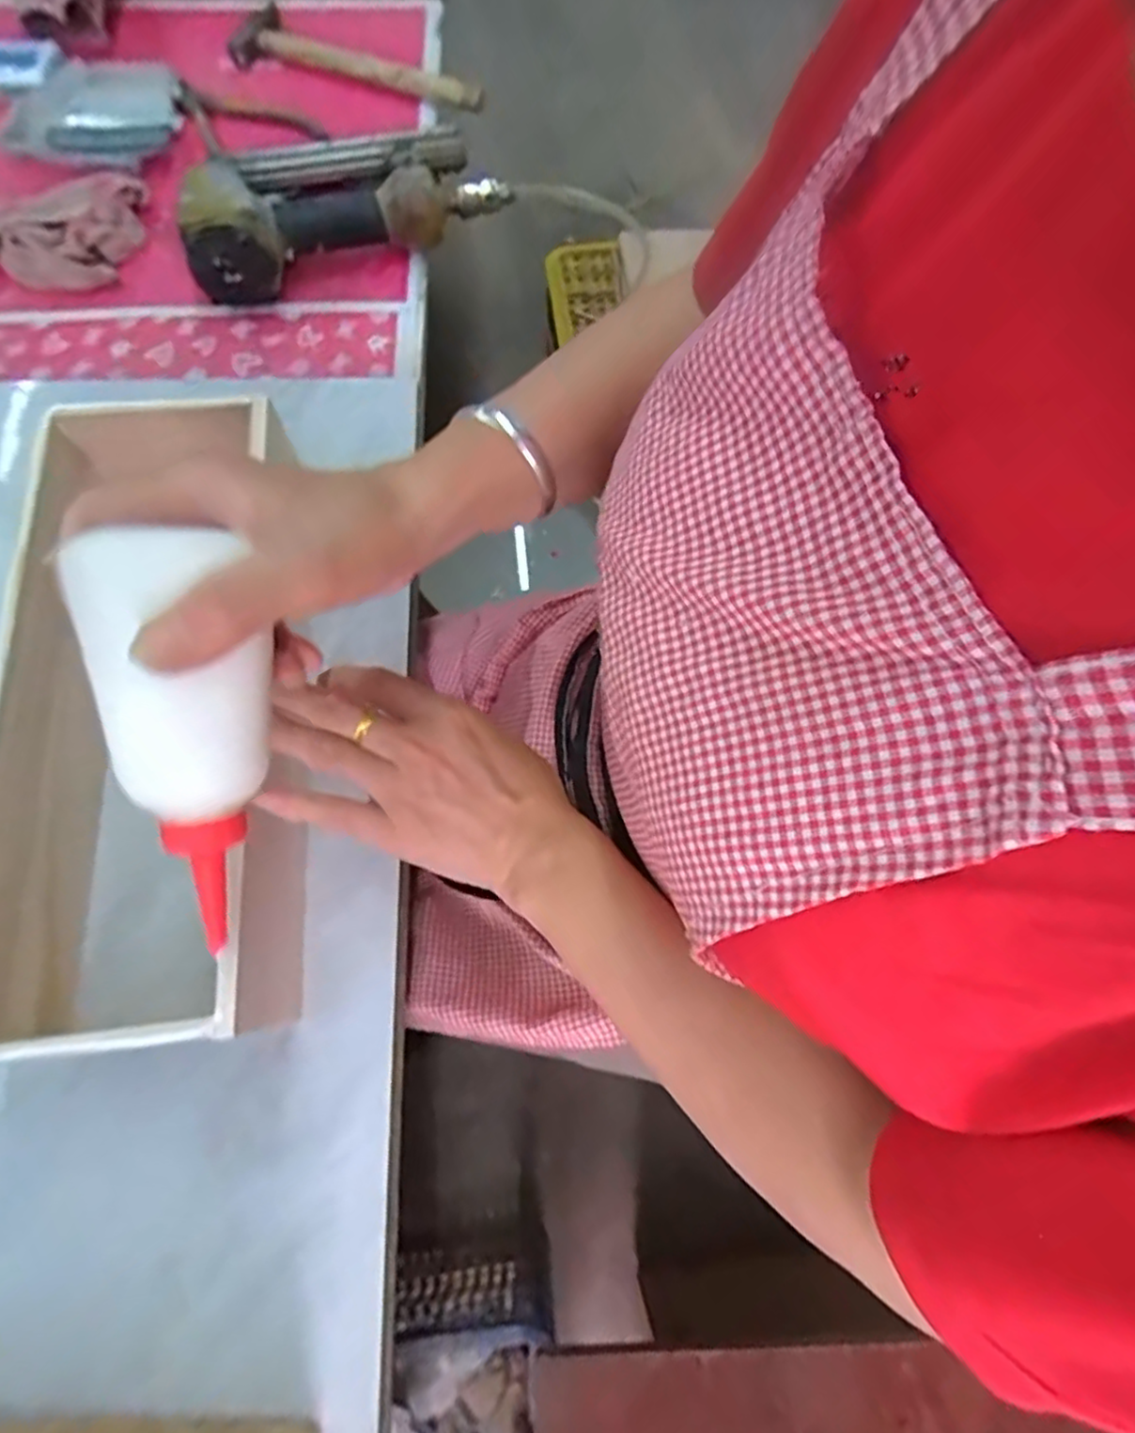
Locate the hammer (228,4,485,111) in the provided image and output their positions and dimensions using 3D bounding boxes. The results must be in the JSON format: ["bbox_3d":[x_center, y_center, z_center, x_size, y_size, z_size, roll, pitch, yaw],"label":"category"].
[{"bbox_3d":[-0.193,-0.608,0.637,0.252,0.021,0.069,19,70,5],"label":"hammer"}]

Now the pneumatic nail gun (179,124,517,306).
[{"bbox_3d":[-0.187,-0.425,0.547,0.244,0.065,0.143,-23,72,-10],"label":"pneumatic nail gun"}]

